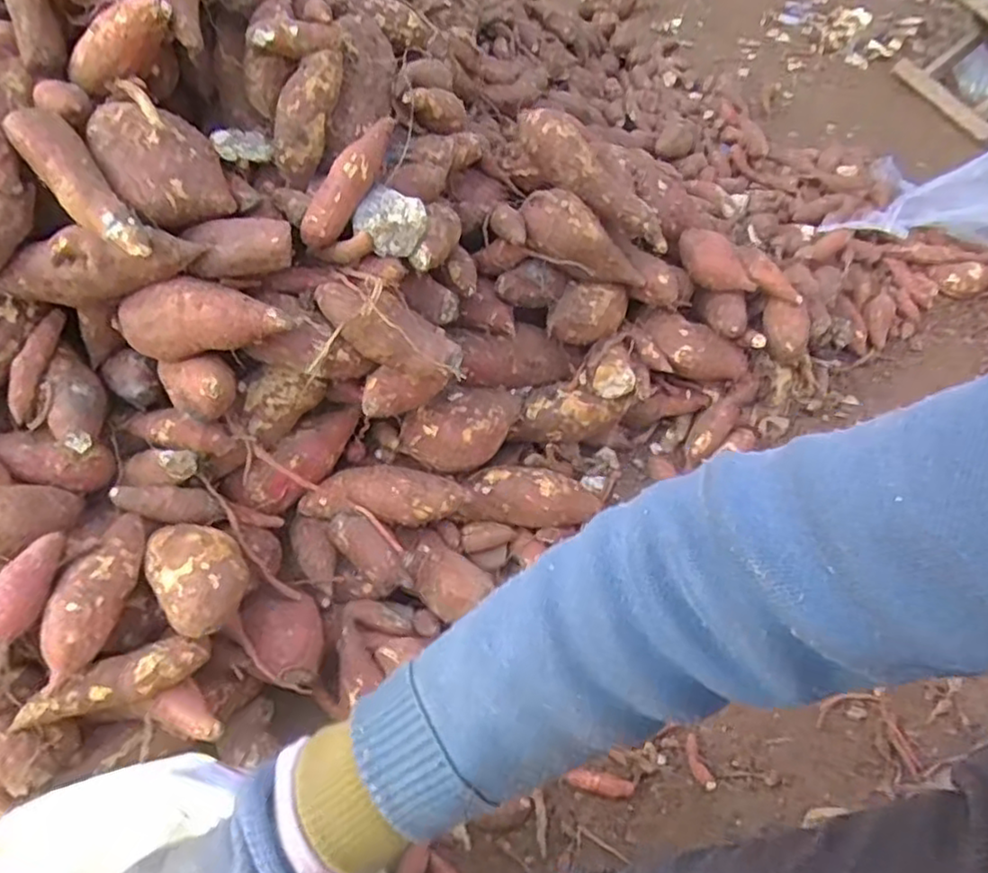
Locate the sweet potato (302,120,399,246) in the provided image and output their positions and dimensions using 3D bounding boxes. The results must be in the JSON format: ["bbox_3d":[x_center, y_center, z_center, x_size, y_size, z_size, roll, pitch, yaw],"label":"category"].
[{"bbox_3d":[-0.119,-0.213,0.560,0.029,0.026,0.124,25,80,21],"label":"sweet potato"}]

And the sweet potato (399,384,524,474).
[{"bbox_3d":[-0.020,-0.015,0.709,0.149,0.057,0.066,-29,55,-20],"label":"sweet potato"}]

